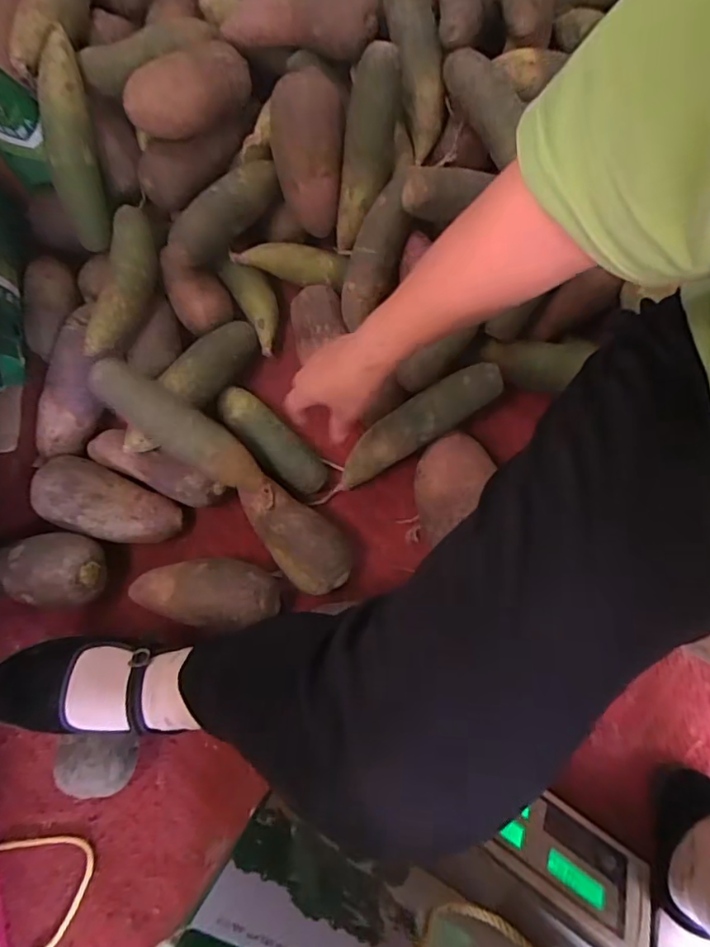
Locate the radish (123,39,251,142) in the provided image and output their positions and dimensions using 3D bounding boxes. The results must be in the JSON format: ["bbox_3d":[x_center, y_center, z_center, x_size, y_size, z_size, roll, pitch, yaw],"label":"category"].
[{"bbox_3d":[-0.191,-0.447,0.641,0.151,0.065,0.059,-37,77,-7],"label":"radish"}]

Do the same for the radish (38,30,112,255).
[{"bbox_3d":[-0.332,-0.383,0.651,0.054,0.044,0.217,2,118,2],"label":"radish"}]

